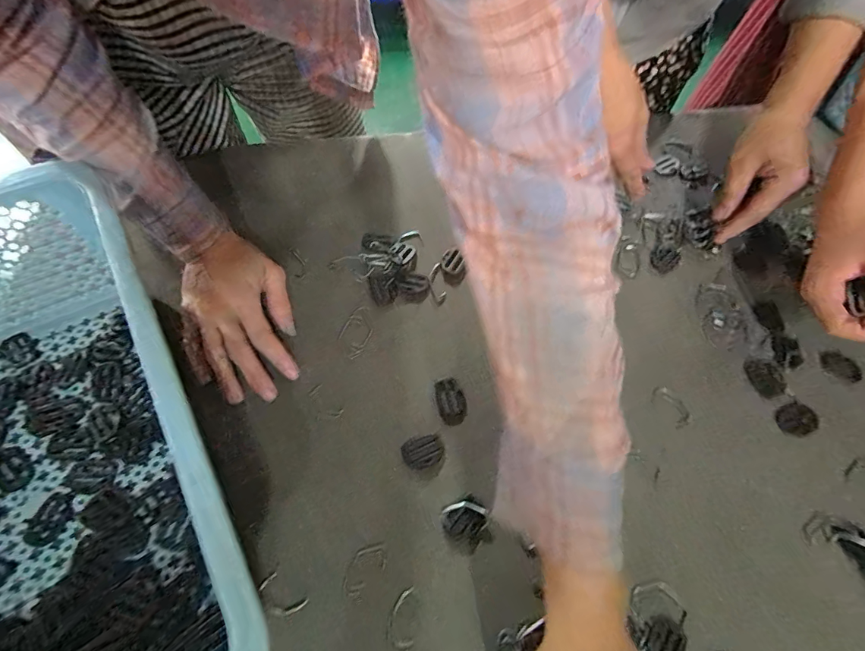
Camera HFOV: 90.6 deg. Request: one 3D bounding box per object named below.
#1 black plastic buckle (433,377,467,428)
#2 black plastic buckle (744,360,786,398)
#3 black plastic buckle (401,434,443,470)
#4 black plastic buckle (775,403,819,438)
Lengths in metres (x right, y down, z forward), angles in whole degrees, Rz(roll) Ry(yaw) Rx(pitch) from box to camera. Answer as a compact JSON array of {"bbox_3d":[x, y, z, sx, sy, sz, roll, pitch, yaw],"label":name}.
[{"bbox_3d":[0.016,0.065,0.368,0.024,0.004,0.041,-14,64,-10],"label":"black plastic buckle"},{"bbox_3d":[0.304,0.047,0.389,0.029,0.004,0.036,-8,63,-8],"label":"black plastic buckle"},{"bbox_3d":[-0.008,0.103,0.349,0.032,0.004,0.026,-24,66,-15],"label":"black plastic buckle"},{"bbox_3d":[0.315,0.082,0.370,0.033,0.005,0.027,-9,63,-8],"label":"black plastic buckle"}]

